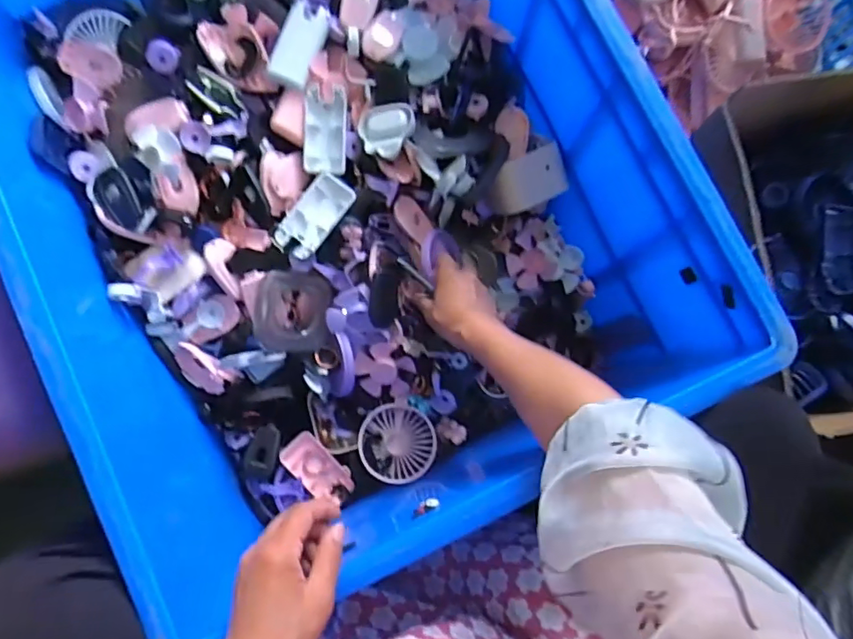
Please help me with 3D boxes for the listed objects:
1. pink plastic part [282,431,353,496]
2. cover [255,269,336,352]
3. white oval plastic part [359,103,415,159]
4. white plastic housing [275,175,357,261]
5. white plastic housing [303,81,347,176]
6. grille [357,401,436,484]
[{"bbox_3d":[-0.128,0.177,0.658,0.047,0.009,0.093,-45,108,-17],"label":"pink plastic part"},{"bbox_3d":[-0.147,-0.008,0.619,0.080,0.059,0.088,0,82,-5],"label":"cover"},{"bbox_3d":[-0.043,-0.211,0.615,0.060,0.021,0.064,-3,82,-5],"label":"white oval plastic part"},{"bbox_3d":[-0.121,-0.112,0.603,0.044,0.013,0.092,38,81,2],"label":"white plastic housing"},{"bbox_3d":[-0.110,-0.208,0.610,0.045,0.012,0.094,1,93,-16],"label":"white plastic housing"},{"bbox_3d":[-0.034,0.147,0.659,0.087,0.032,0.090,3,82,-4],"label":"grille"}]

